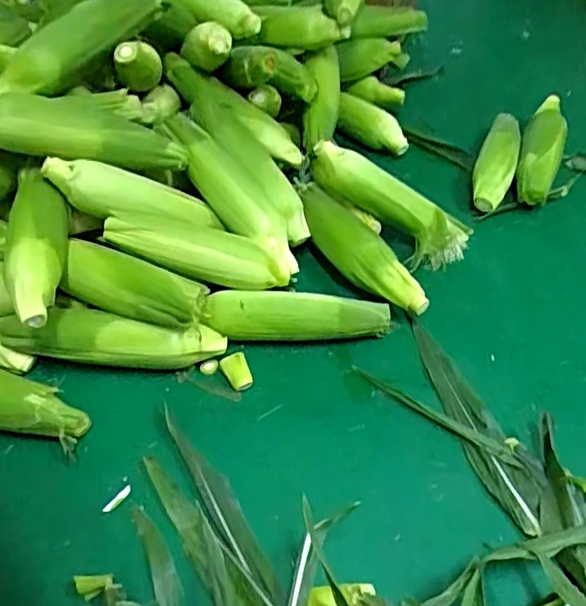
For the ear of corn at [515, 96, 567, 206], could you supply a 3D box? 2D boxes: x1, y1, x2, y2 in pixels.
[{"bbox_3d":[0.377,-0.239,0.890,0.062,0.061,0.271,19,49,16],"label":"ear of corn"}]

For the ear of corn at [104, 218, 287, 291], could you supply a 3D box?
[{"bbox_3d":[-0.099,-0.058,0.627,0.199,0.047,0.045,13,45,-12],"label":"ear of corn"}]

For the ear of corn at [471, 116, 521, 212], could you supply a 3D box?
[{"bbox_3d":[0.304,-0.215,0.874,0.054,0.053,0.221,17,48,15],"label":"ear of corn"}]

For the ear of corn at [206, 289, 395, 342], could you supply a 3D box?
[{"bbox_3d":[0.005,0.016,0.644,0.194,0.058,0.042,-4,47,-5],"label":"ear of corn"}]

